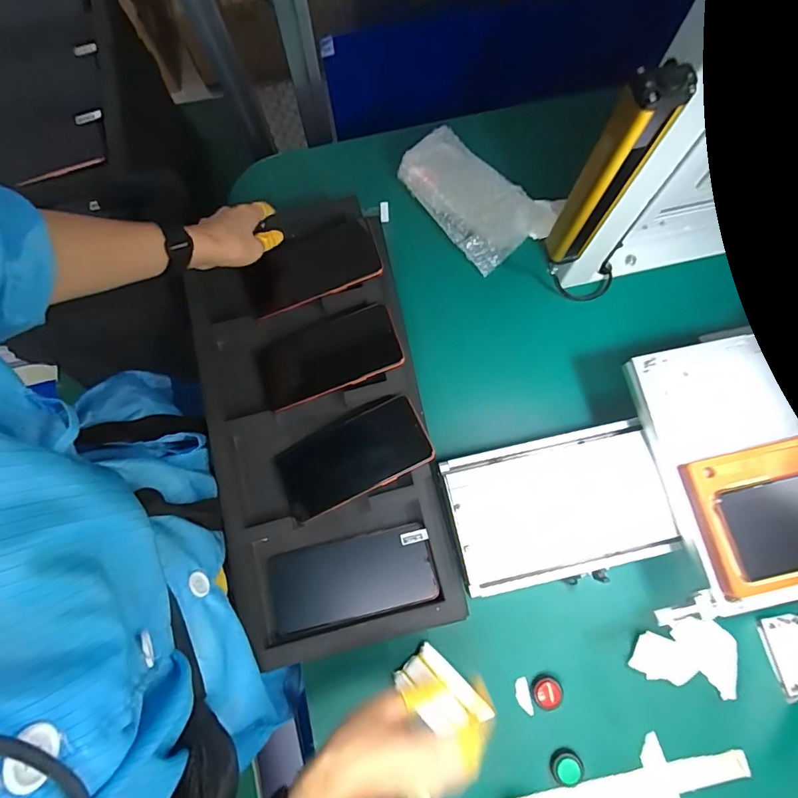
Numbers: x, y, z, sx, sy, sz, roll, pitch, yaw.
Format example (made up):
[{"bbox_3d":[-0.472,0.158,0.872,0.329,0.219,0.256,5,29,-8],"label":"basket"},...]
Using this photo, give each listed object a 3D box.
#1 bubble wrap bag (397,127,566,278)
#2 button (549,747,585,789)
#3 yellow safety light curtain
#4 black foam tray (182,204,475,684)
[{"bbox_3d":[0.098,-0.265,0.613,0.128,0.038,0.186,-36,82,-7],"label":"bubble wrap bag"},{"bbox_3d":[0.167,0.368,0.473,0.031,0.009,0.032,0,80,-1],"label":"button"},{"bbox_3d":[0.160,-0.170,0.374,0.029,0.195,0.040,-43,83,-8],"label":"yellow safety light curtain"},{"bbox_3d":[-0.093,0.014,0.517,0.229,0.051,0.468,-11,77,-3],"label":"black foam tray"}]

